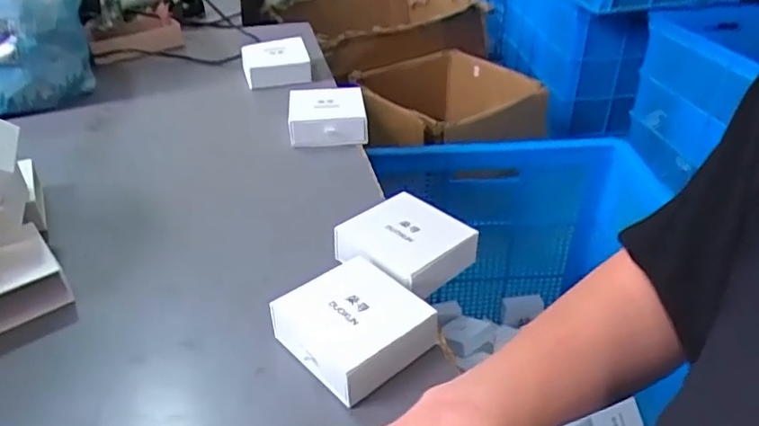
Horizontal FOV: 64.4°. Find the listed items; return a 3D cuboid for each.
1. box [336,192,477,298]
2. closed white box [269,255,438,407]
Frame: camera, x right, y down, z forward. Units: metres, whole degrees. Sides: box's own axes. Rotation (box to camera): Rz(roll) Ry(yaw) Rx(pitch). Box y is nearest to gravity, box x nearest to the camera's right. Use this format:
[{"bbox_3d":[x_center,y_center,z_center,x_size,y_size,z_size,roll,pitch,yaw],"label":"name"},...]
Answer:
[{"bbox_3d":[0.021,0.029,0.539,0.095,0.036,0.097,28,44,35],"label":"box"},{"bbox_3d":[-0.020,0.088,0.464,0.093,0.041,0.094,-28,43,-33],"label":"closed white box"}]

